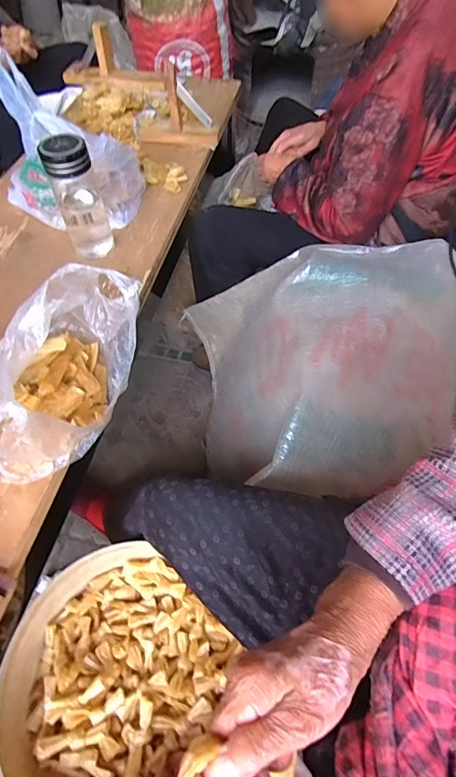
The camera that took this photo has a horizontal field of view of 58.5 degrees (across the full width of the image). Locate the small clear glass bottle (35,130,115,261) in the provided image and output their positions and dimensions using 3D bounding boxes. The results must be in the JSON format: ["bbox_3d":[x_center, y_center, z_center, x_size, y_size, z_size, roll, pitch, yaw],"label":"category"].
[{"bbox_3d":[-0.234,-0.297,0.646,0.070,0.181,0.065,-20,59,-11],"label":"small clear glass bottle"}]

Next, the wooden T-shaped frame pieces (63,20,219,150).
[{"bbox_3d":[-0.218,-0.713,0.946,0.158,0.114,0.522,-31,62,-17],"label":"wooden T-shaped frame pieces"}]

